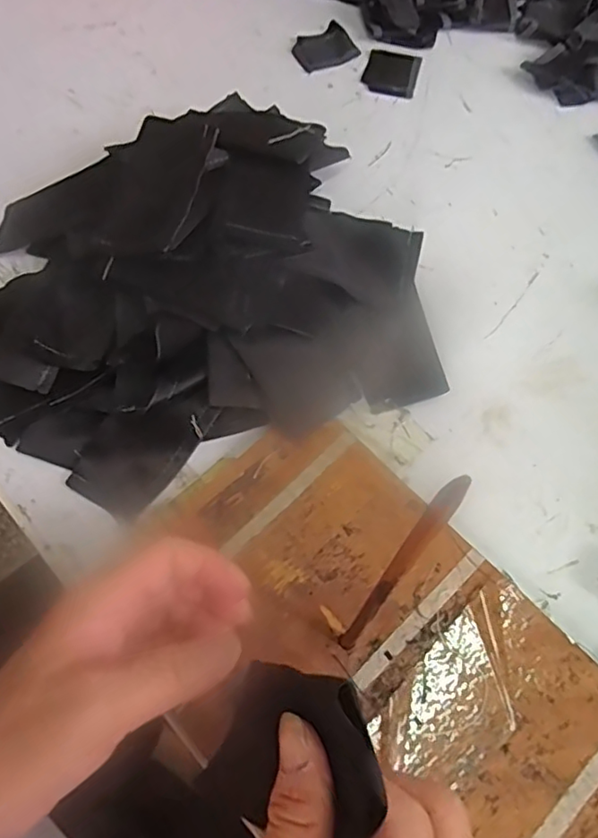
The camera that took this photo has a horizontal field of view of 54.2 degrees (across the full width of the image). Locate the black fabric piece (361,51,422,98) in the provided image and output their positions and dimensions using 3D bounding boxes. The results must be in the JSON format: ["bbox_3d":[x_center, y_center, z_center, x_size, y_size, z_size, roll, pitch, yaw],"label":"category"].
[{"bbox_3d":[0.083,-0.310,0.523,0.047,0.004,0.054,12,66,6],"label":"black fabric piece"}]

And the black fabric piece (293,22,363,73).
[{"bbox_3d":[0.023,-0.338,0.534,0.054,0.004,0.045,-29,74,-9],"label":"black fabric piece"}]

